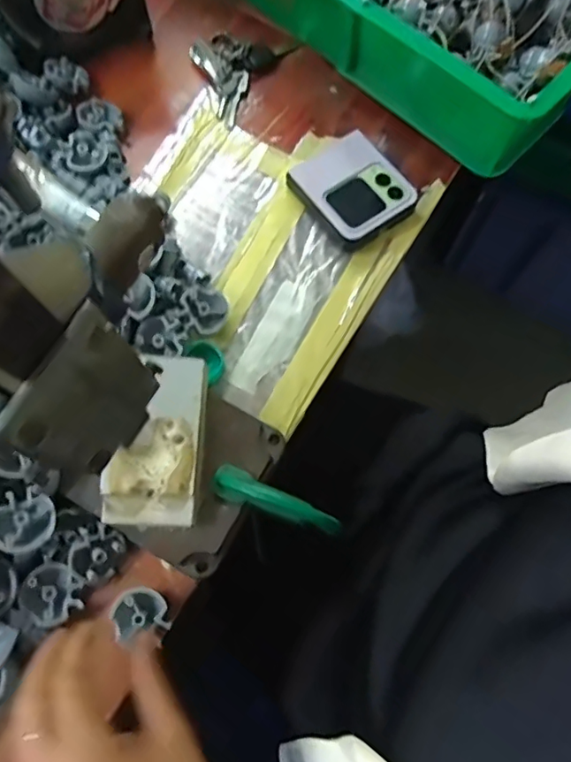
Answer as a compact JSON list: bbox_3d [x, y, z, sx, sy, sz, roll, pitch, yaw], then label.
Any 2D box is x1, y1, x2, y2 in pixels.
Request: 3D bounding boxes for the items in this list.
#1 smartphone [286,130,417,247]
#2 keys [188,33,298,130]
[{"bbox_3d":[0.055,-0.159,0.441,0.076,0.023,0.089,-36,75,-9],"label":"smartphone"},{"bbox_3d":[-0.054,-0.287,0.490,0.076,0.016,0.097,30,75,11],"label":"keys"}]

